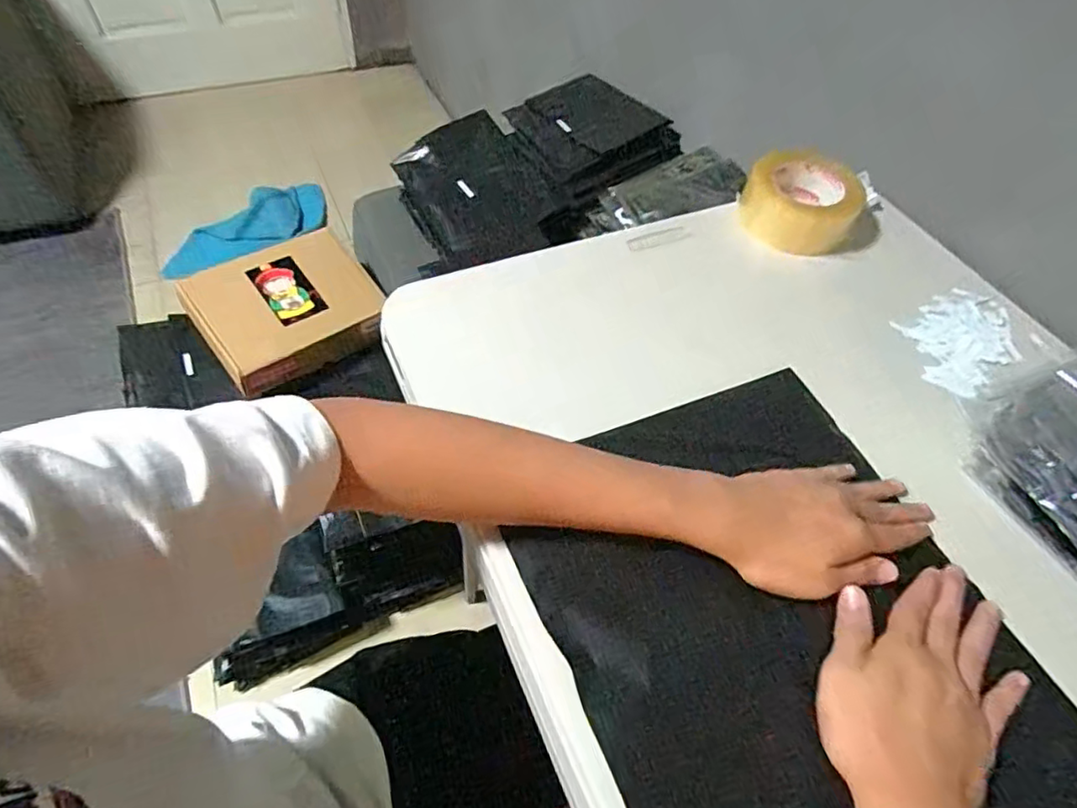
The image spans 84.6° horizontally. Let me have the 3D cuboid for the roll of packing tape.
[{"bbox_3d":[0.276,-0.218,0.632,0.115,0.056,0.118,17,54,8],"label":"roll of packing tape"}]

